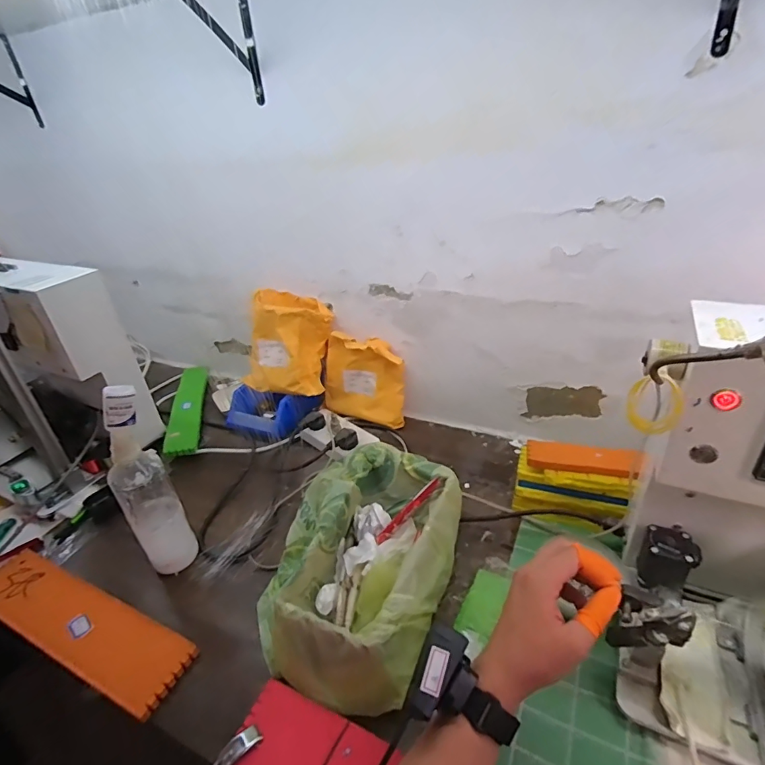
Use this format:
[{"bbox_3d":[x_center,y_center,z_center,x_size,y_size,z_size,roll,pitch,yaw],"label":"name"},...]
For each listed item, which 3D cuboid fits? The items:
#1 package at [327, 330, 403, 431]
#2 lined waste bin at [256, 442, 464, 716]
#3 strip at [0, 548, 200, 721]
[{"bbox_3d":[-0.040,-0.008,0.869,0.165,0.168,0.035,11,28,21],"label":"package"},{"bbox_3d":[-0.032,0.220,0.554,0.220,0.119,0.287,7,33,19],"label":"lined waste bin"},{"bbox_3d":[-0.402,0.311,0.578,0.362,0.028,0.085,11,35,24],"label":"strip"}]

